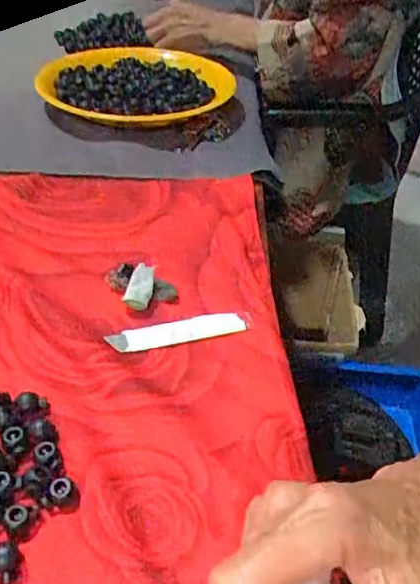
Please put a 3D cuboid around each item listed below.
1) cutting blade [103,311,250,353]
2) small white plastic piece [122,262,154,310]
[{"bbox_3d":[-0.021,0.028,0.429,0.107,0.004,0.020,-11,42,-17],"label":"cutting blade"},{"bbox_3d":[-0.053,-0.006,0.446,0.017,0.015,0.039,10,54,8],"label":"small white plastic piece"}]

